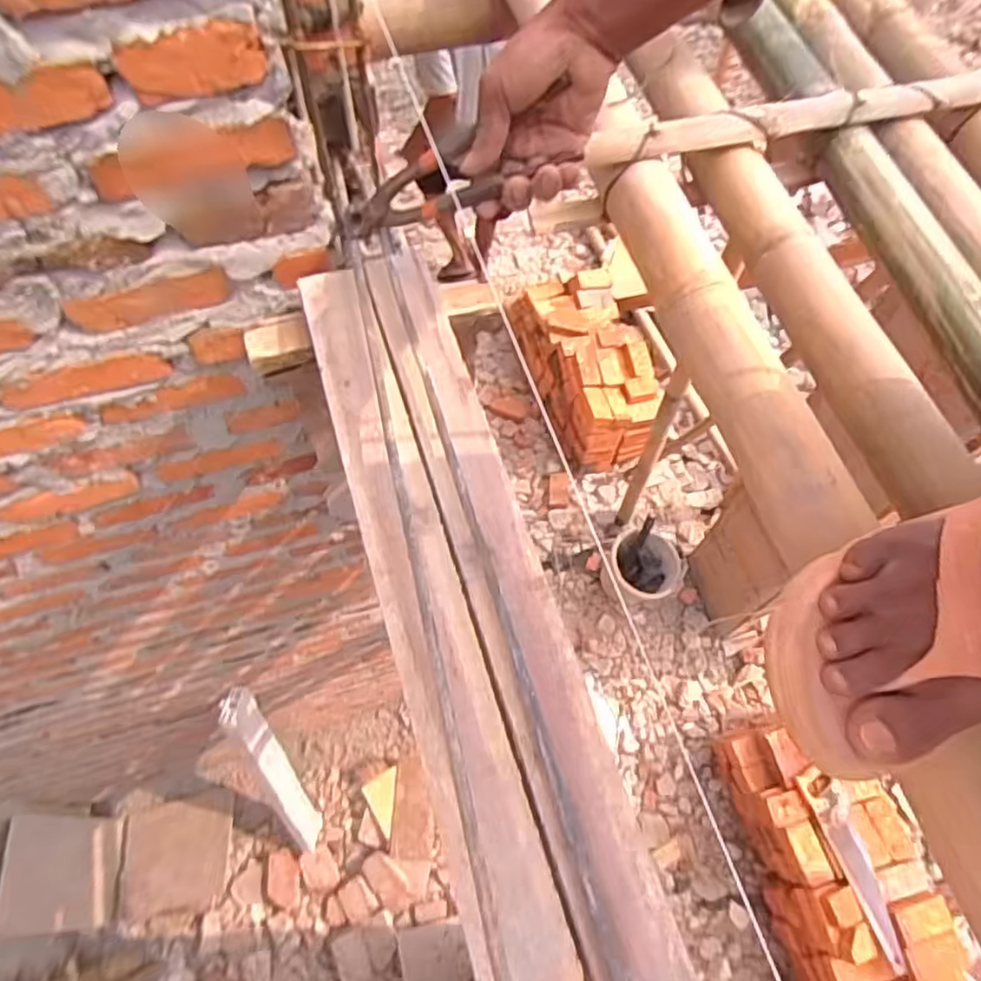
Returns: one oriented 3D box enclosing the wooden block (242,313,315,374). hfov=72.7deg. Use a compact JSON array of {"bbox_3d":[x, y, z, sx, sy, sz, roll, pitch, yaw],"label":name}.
[{"bbox_3d":[-0.199,-0.138,0.628,0.058,0.027,0.039,-15,64,-8],"label":"wooden block"}]

